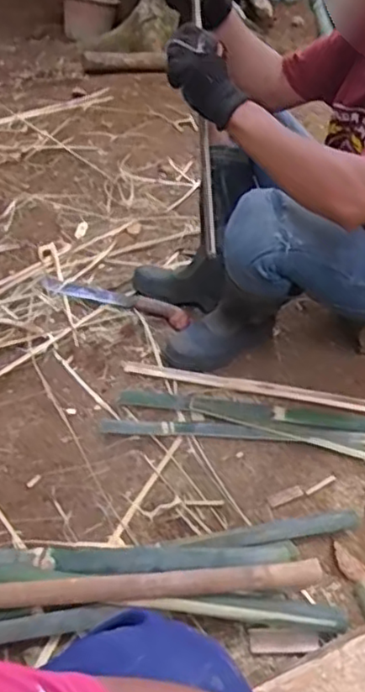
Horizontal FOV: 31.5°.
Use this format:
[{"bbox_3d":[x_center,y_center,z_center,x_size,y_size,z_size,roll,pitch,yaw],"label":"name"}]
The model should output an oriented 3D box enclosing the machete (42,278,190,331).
[{"bbox_3d":[-0.147,-0.109,1.437,0.362,0.041,0.062,21,44,16],"label":"machete"}]

